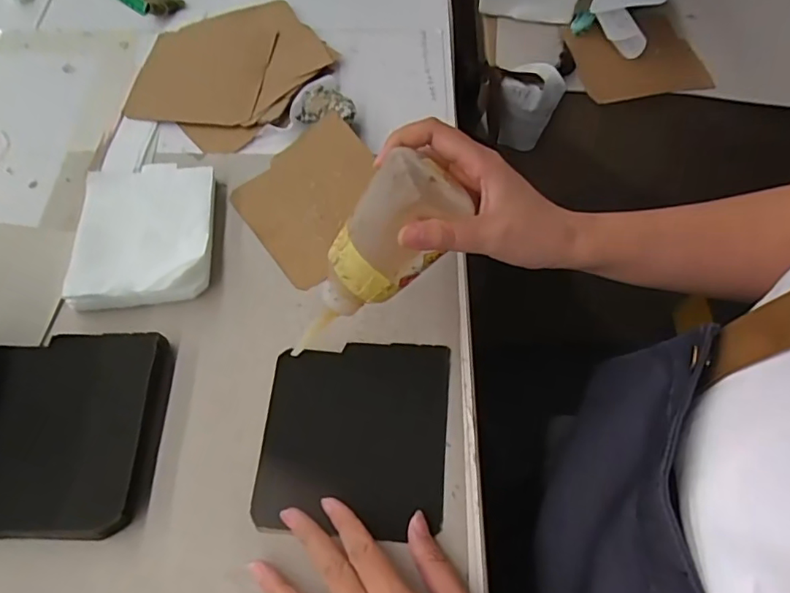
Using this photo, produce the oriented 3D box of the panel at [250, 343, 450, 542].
[{"bbox_3d":[-0.028,0.096,0.386,0.127,0.006,0.132,4,63,3],"label":"panel"}]

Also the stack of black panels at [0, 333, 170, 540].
[{"bbox_3d":[-0.236,0.094,0.380,0.128,0.025,0.138,0,62,0],"label":"stack of black panels"}]

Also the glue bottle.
[{"bbox_3d":[-0.018,-0.023,0.359,0.053,0.148,0.044,48,27,22],"label":"glue bottle"}]

